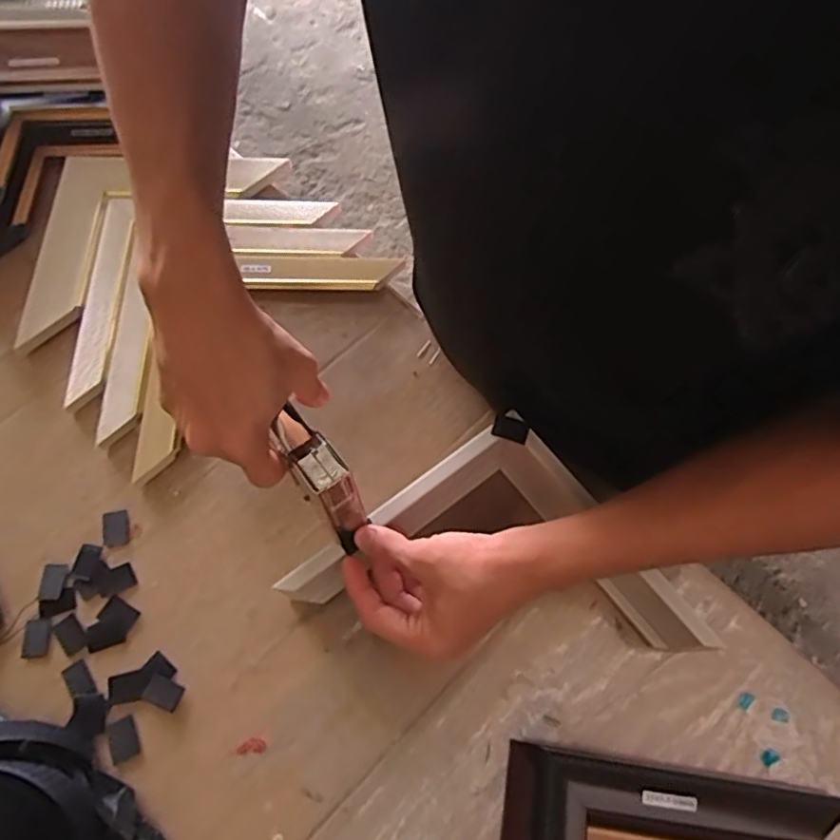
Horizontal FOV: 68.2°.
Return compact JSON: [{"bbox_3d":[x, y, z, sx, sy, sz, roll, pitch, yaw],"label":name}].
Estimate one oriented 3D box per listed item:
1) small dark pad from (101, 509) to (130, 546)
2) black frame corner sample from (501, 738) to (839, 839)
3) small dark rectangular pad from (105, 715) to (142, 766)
[{"bbox_3d":[-0.224,0.080,0.457,0.018,0.007,0.025,-10,70,-5],"label":"small dark pad"},{"bbox_3d":[0.147,0.311,0.353,0.209,0.041,0.200,10,69,2],"label":"black frame corner sample"},{"bbox_3d":[-0.192,0.207,0.401,0.018,0.004,0.024,-25,72,-11],"label":"small dark rectangular pad"}]

